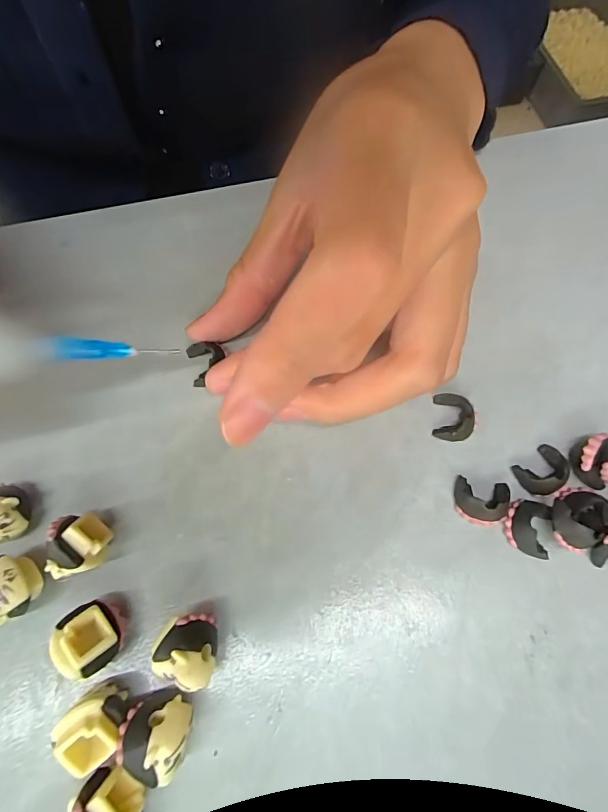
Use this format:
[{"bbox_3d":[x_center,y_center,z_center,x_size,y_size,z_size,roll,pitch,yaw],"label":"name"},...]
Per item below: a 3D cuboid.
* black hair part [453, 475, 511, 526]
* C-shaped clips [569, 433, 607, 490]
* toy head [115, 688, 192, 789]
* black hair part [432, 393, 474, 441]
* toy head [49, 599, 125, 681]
[{"bbox_3d":[0.054,0.028,0.122,0.015,0.008,0.013,12,69,5],"label":"black hair part"},{"bbox_3d":[0.090,0.016,0.122,0.017,0.013,0.015,-18,70,-6],"label":"C-shaped clips"},{"bbox_3d":[-0.035,0.078,0.098,0.017,0.013,0.016,0,69,0],"label":"toy head"},{"bbox_3d":[0.048,0.003,0.132,0.011,0.008,0.016,7,69,3],"label":"black hair part"},{"bbox_3d":[-0.055,0.061,0.108,0.016,0.015,0.015,0,69,0],"label":"toy head"}]

